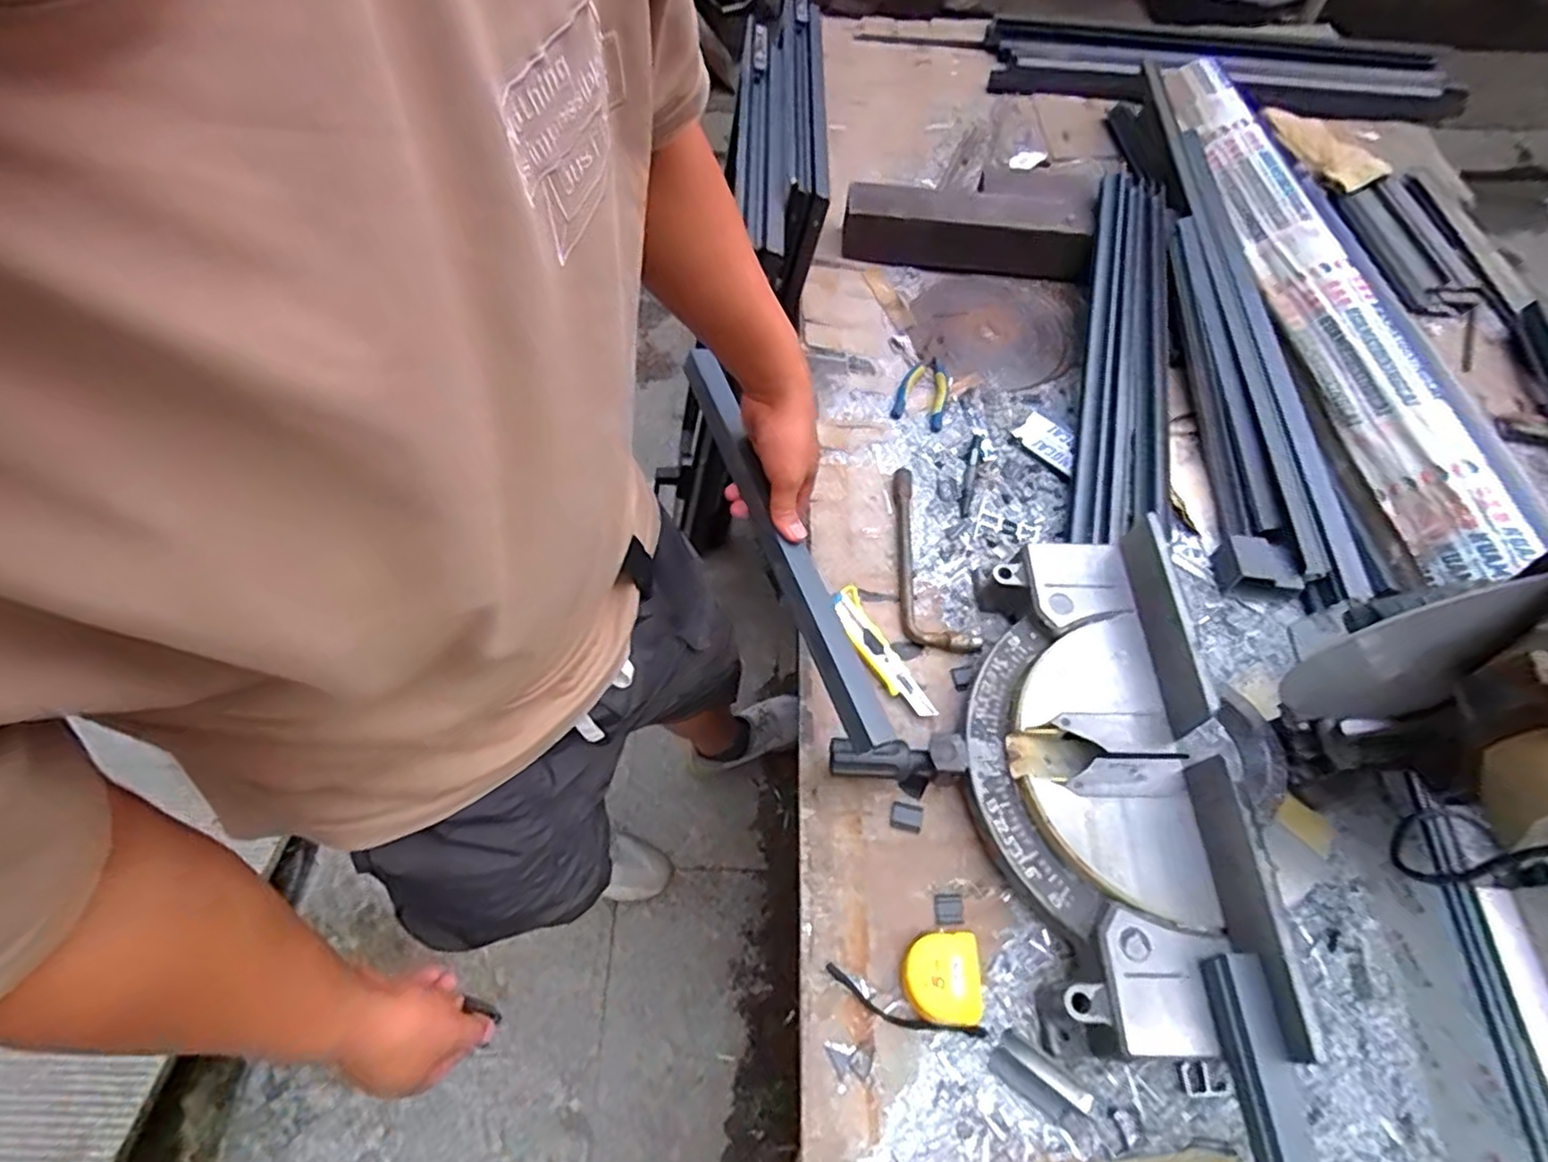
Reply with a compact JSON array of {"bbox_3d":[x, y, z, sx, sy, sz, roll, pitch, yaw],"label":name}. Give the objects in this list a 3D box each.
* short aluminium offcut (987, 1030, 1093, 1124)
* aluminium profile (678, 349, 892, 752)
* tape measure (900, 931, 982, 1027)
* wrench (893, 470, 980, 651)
[{"bbox_3d":[0.228,0.429,0.591,0.081,0.017,0.037,36,66,18],"label":"short aluminium offcut"},{"bbox_3d":[0.000,-0.052,0.646,0.035,0.031,0.437,-20,66,-11],"label":"aluminium profile"},{"bbox_3d":[0.151,0.355,0.620,0.071,0.035,0.072,0,61,-1],"label":"tape measure"},{"bbox_3d":[0.174,-0.029,0.850,0.072,0.020,0.265,-10,61,-6],"label":"wrench"}]

